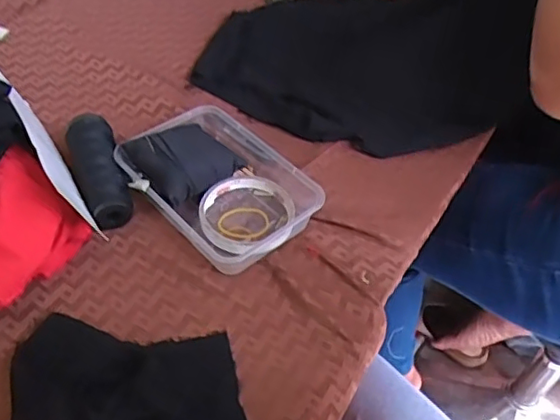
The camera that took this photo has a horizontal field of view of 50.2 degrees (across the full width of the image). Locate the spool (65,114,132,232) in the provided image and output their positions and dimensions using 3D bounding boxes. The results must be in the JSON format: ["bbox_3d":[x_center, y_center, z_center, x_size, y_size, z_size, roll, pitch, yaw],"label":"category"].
[{"bbox_3d":[-0.166,-0.036,0.547,0.042,0.039,0.116,-15,52,-19],"label":"spool"}]

